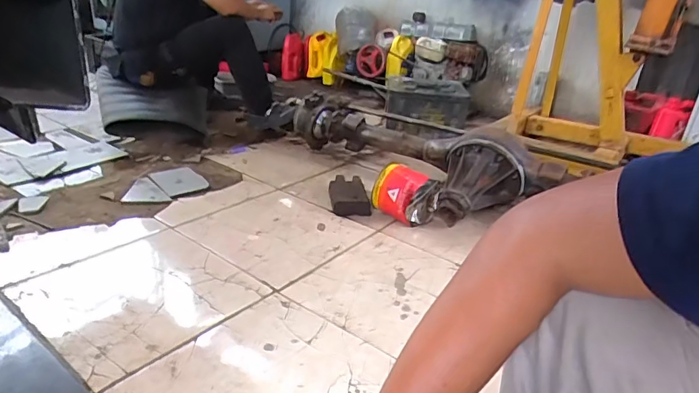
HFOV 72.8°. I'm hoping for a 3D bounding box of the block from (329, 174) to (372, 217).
[{"bbox_3d":[0.000,-0.002,1.491,0.121,0.079,0.137,1,25,-13],"label":"block"}]

